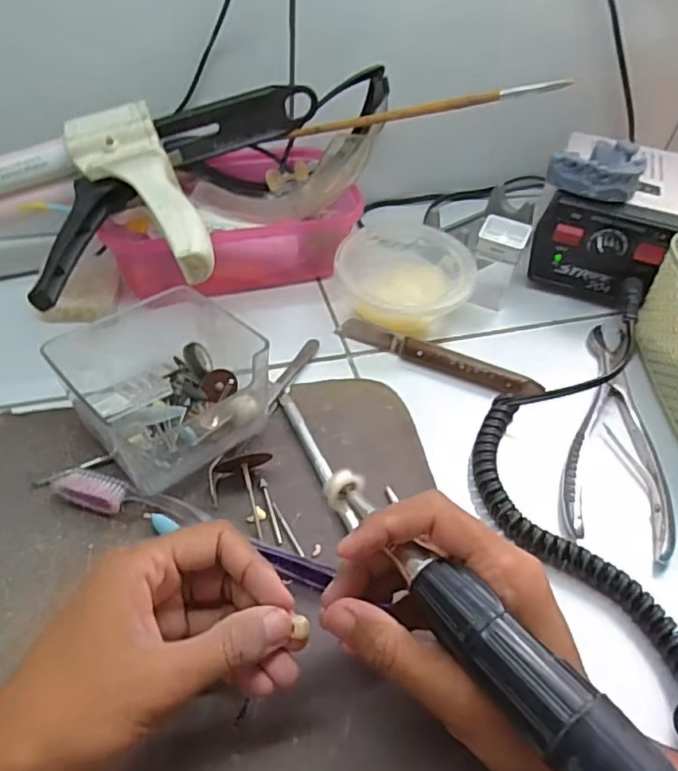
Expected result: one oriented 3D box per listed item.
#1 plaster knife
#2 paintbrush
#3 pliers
[{"bbox_3d":[0.068,-0.018,0.418,0.148,0.016,0.016,24,50,16],"label":"plaster knife"},{"bbox_3d":[0.053,-0.186,0.398,0.194,0.009,0.014,3,43,28],"label":"paintbrush"},{"bbox_3d":[0.188,0.025,0.394,0.063,0.009,0.189,16,49,9],"label":"pliers"}]

